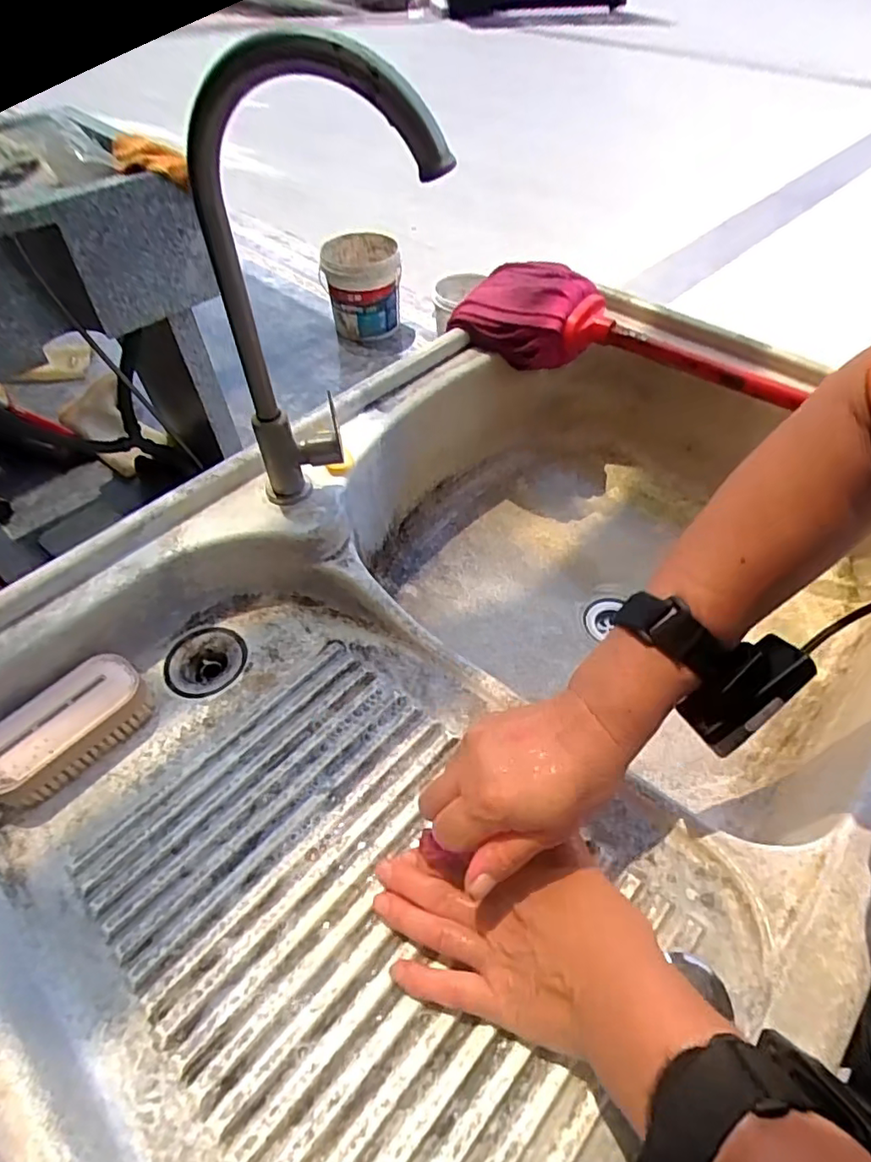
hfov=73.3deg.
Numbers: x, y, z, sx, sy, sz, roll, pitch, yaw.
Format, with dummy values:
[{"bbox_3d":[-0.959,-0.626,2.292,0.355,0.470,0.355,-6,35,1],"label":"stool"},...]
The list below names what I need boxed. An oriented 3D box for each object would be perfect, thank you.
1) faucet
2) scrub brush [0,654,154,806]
[{"bbox_3d":[-0.069,-0.171,0.406,0.158,0.307,0.040,7,52,7],"label":"faucet"},{"bbox_3d":[-0.285,0.115,0.443,0.059,0.043,0.133,35,60,25],"label":"scrub brush"}]

